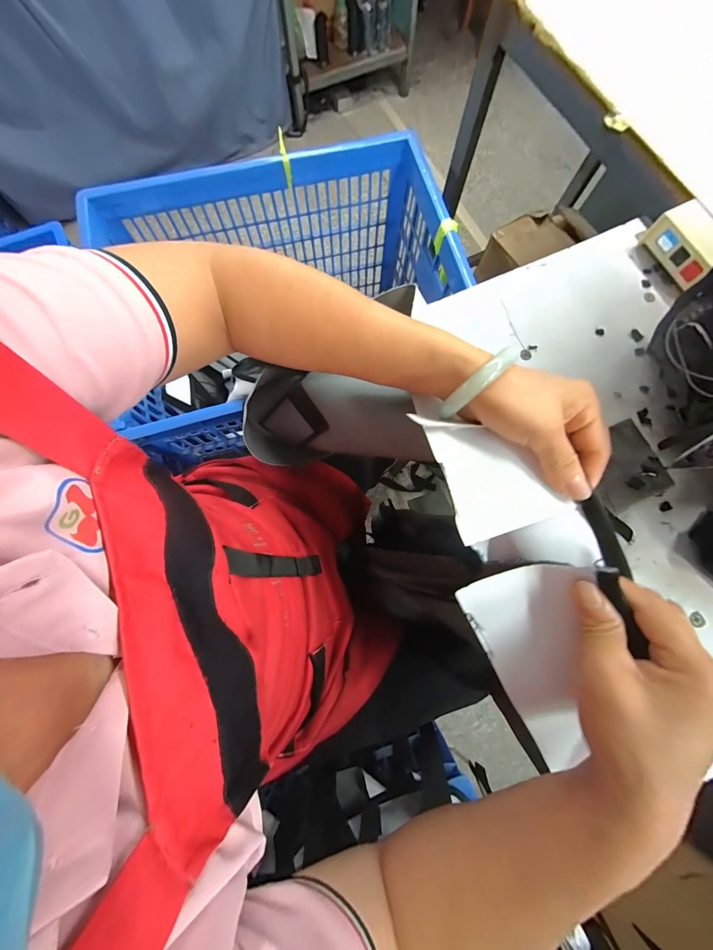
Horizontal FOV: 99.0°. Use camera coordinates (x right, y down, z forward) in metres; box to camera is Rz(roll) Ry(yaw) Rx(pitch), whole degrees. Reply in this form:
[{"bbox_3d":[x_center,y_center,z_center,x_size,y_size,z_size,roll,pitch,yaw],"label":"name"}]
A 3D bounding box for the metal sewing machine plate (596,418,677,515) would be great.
[{"bbox_3d":[0.323,-0.011,0.371,0.089,0.007,0.093,-22,78,-5],"label":"metal sewing machine plate"}]

